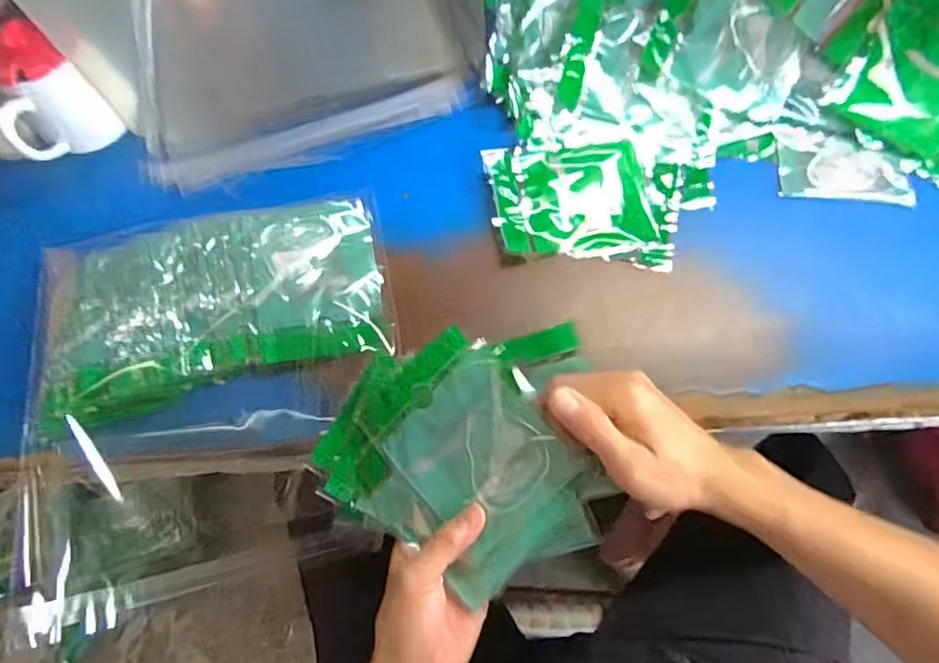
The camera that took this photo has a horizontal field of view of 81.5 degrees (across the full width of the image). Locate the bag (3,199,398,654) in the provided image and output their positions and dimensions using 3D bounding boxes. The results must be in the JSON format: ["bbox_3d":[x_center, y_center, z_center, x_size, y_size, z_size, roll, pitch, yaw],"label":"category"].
[{"bbox_3d":[-0.200,0.041,0.430,0.285,0.047,0.295,-14,67,0],"label":"bag"}]

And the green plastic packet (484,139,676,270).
[{"bbox_3d":[0.097,-0.109,0.472,0.150,0.014,0.120,-5,72,0],"label":"green plastic packet"}]

